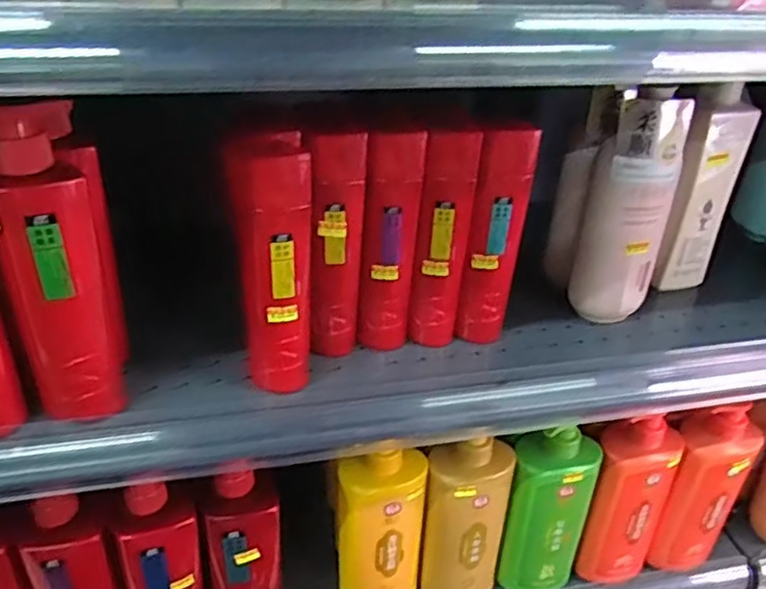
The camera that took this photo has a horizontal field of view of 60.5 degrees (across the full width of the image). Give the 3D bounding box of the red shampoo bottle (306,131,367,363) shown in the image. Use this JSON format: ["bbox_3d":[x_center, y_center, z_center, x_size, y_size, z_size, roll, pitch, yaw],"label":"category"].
[{"bbox_3d":[-0.036,-0.035,0.535,0.042,0.179,0.039,3,33,2],"label":"red shampoo bottle"}]

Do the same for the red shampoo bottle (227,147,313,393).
[{"bbox_3d":[-0.079,-0.013,0.491,0.054,0.188,0.038,-3,34,-6],"label":"red shampoo bottle"}]

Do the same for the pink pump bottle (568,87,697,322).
[{"bbox_3d":[0.218,-0.077,0.586,0.074,0.197,0.053,14,36,19],"label":"pink pump bottle"}]

